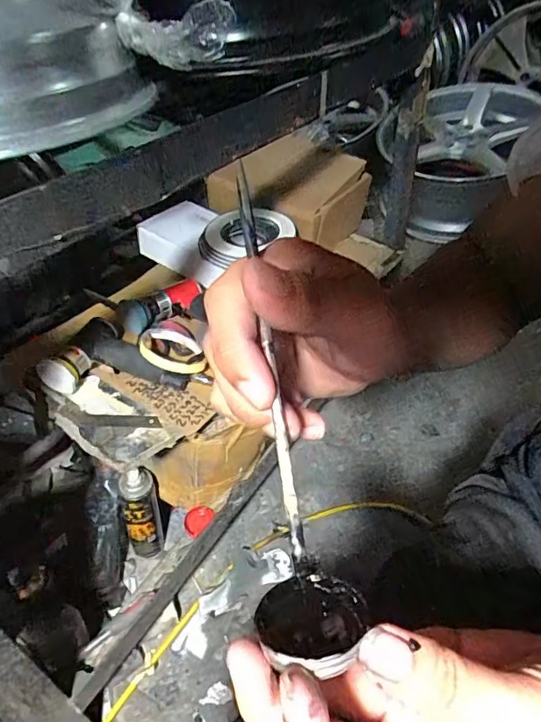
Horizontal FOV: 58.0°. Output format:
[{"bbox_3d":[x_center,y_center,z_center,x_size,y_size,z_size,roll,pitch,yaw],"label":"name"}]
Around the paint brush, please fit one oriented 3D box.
[{"bbox_3d":[0.000,0.001,0.188,0.004,0.157,0.005,-9,-4,-6],"label":"paint brush"}]

